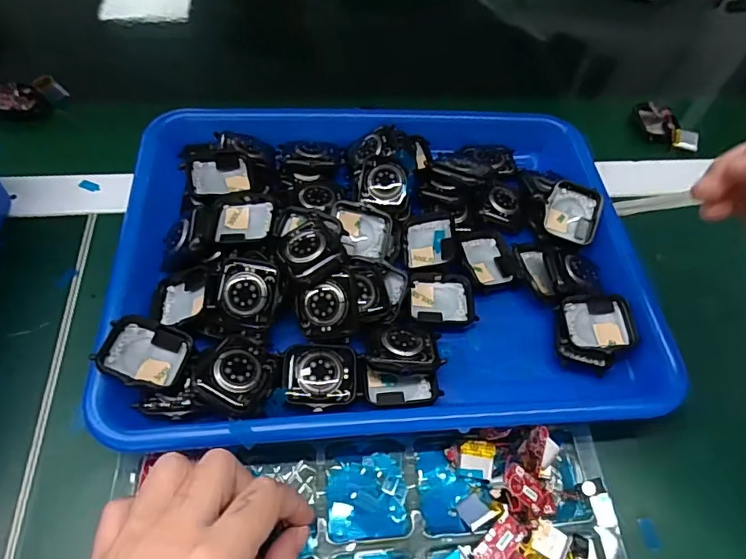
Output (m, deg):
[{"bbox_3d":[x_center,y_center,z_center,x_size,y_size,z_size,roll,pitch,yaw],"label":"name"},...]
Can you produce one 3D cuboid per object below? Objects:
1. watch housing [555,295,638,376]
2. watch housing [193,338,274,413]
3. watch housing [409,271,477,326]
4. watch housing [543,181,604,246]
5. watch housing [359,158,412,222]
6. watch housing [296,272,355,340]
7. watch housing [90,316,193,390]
[{"bbox_3d":[0.136,0.034,0.312,0.048,0.019,0.045,2,56,-3],"label":"watch housing"},{"bbox_3d":[-0.073,0.050,0.268,0.036,0.010,0.036,31,50,-5],"label":"watch housing"},{"bbox_3d":[0.044,0.013,0.322,0.039,0.008,0.034,-1,56,-5],"label":"watch housing"},{"bbox_3d":[0.139,-0.047,0.353,0.036,0.008,0.040,20,85,7],"label":"watch housing"},{"bbox_3d":[0.009,-0.063,0.351,0.034,0.010,0.043,2,82,3],"label":"watch housing"},{"bbox_3d":[-0.028,0.016,0.289,0.032,0.010,0.035,-9,82,9],"label":"watch housing"},{"bbox_3d":[-0.122,0.040,0.271,0.043,0.009,0.037,21,47,-19],"label":"watch housing"}]

